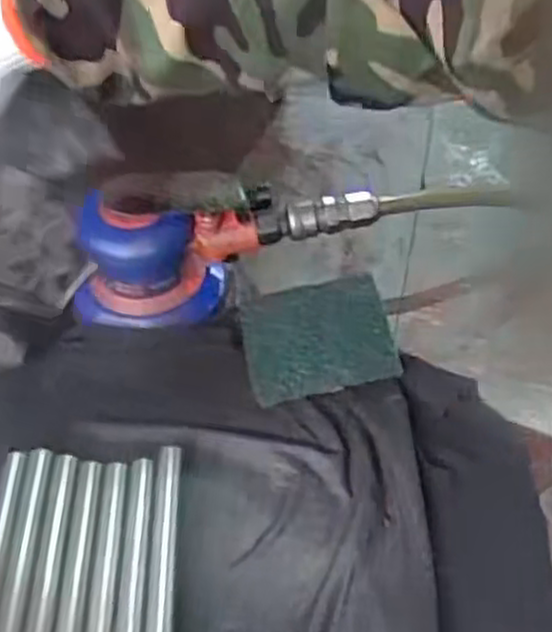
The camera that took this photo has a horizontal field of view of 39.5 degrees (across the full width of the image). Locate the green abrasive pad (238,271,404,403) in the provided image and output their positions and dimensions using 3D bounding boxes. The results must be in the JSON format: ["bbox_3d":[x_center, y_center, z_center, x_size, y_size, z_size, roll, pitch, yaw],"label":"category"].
[{"bbox_3d":[0.025,0.011,0.462,0.086,0.011,0.070,-14,63,-2],"label":"green abrasive pad"}]

